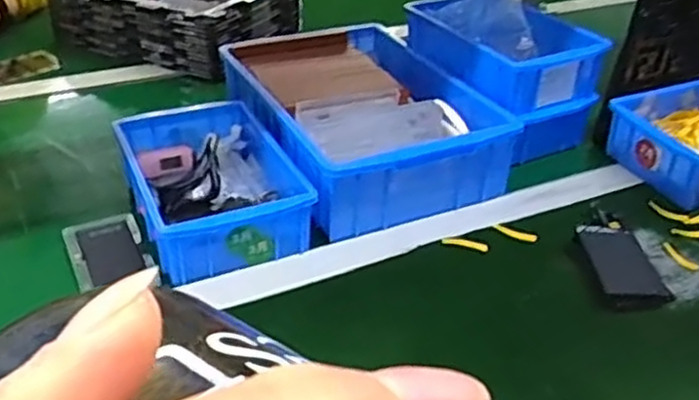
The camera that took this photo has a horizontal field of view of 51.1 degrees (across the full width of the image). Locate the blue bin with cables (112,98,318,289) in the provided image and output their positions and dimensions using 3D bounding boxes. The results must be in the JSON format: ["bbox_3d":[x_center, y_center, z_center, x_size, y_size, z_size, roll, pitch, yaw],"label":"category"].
[{"bbox_3d":[-0.127,-0.014,0.670,0.132,0.064,0.195,-13,37,-23],"label":"blue bin with cables"}]

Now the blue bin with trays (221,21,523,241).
[{"bbox_3d":[0.006,-0.090,0.771,0.214,0.082,0.310,-12,36,-22],"label":"blue bin with trays"}]

